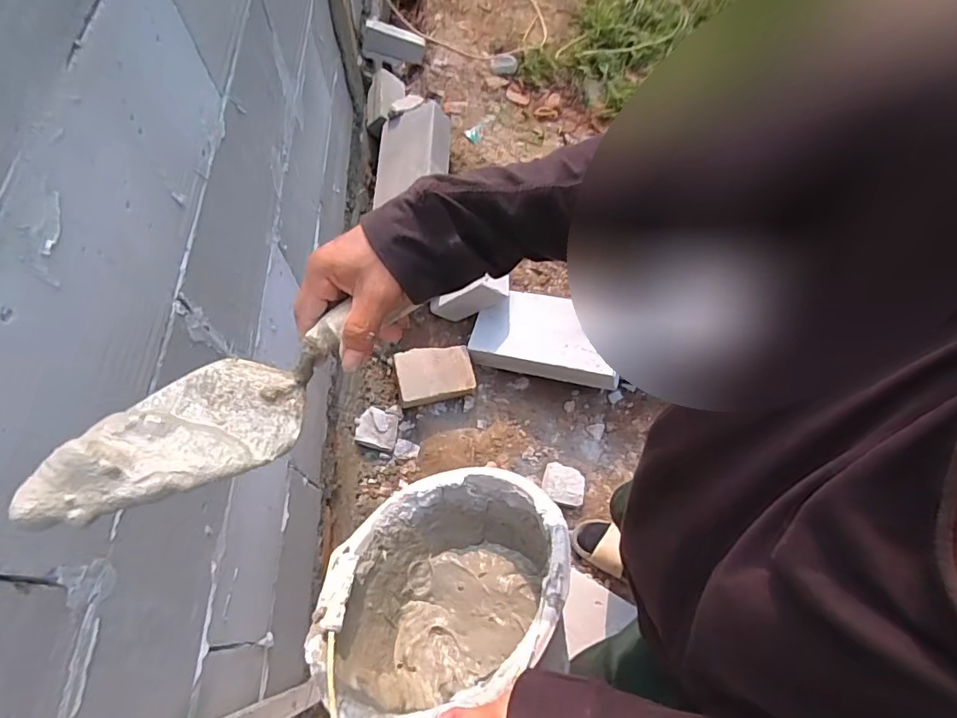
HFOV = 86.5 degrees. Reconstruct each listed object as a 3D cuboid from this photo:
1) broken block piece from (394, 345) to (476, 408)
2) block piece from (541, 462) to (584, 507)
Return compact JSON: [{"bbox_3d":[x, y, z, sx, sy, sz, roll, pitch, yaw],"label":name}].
[{"bbox_3d":[-0.116,0.048,1.364,0.201,0.122,0.126,-16,65,-8],"label":"broken block piece"},{"bbox_3d":[0.219,0.319,1.302,0.106,0.028,0.095,15,65,8],"label":"block piece"}]

